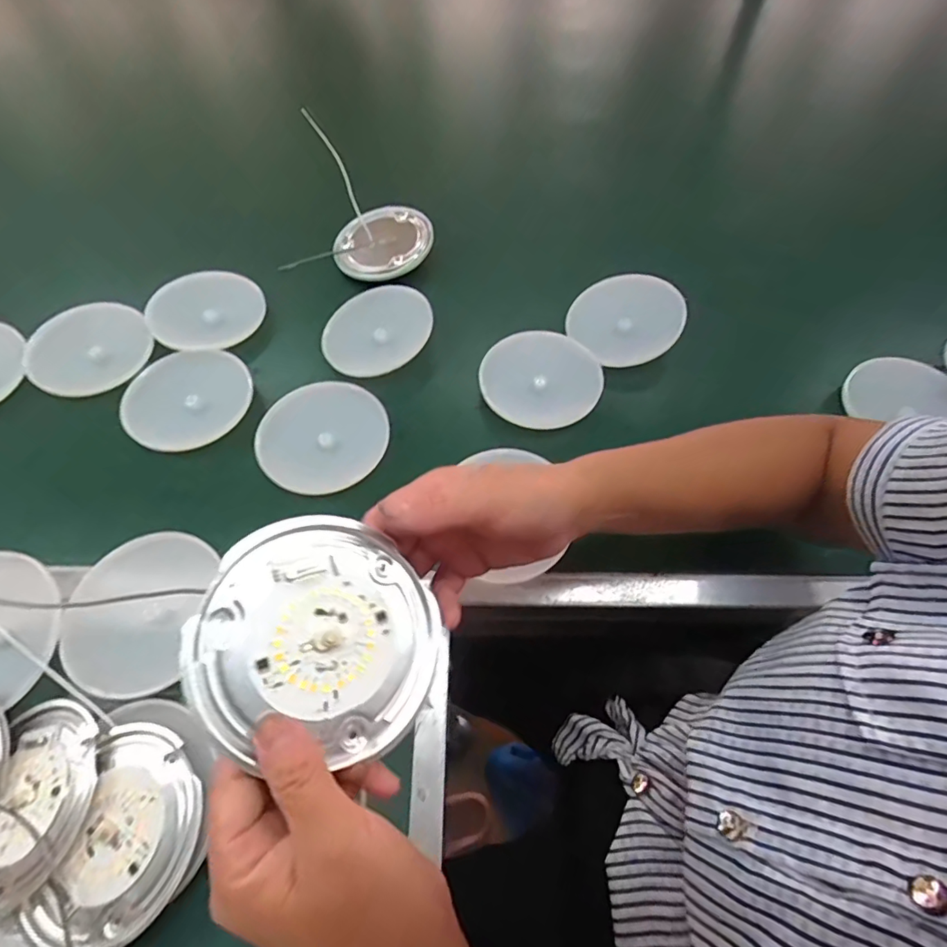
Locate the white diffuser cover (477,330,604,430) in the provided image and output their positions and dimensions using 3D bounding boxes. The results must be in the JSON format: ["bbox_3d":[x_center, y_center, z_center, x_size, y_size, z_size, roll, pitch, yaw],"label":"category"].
[{"bbox_3d":[0.065,-0.090,0.475,0.106,0.018,0.106,23,63,13],"label":"white diffuser cover"}]

